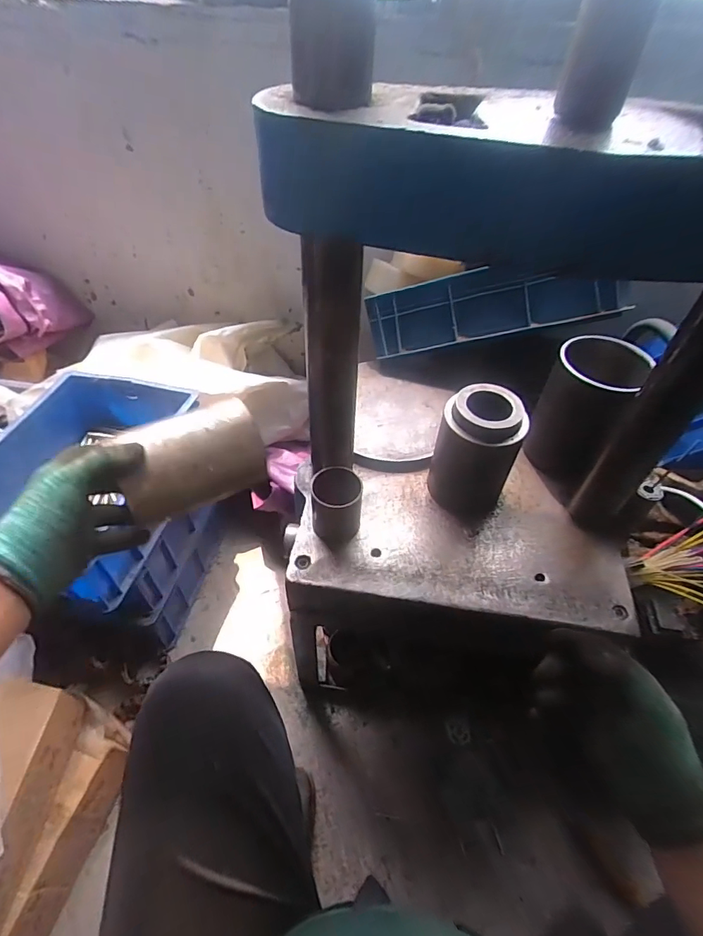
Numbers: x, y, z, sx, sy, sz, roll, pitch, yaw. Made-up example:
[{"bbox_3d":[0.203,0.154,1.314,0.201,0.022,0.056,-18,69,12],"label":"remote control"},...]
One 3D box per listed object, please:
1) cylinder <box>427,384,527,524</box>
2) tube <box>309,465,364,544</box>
[{"bbox_3d":[0.176,-0.017,0.661,0.091,0.168,0.106,-22,53,-21],"label":"cylinder"},{"bbox_3d":[-0.021,0.053,0.642,0.068,0.096,0.057,9,49,5],"label":"tube"}]

